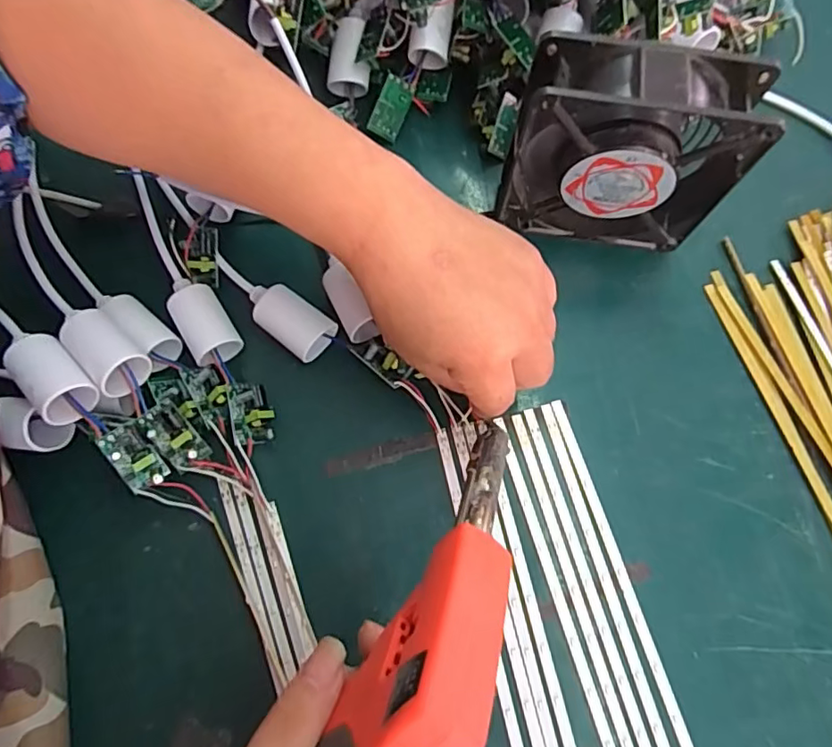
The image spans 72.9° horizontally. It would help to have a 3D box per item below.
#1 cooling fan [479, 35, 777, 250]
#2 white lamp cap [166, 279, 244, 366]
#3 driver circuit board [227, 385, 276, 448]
[{"bbox_3d":[0.115,-0.122,0.322,0.123,0.124,0.038,8,73,1],"label":"cooling fan"},{"bbox_3d":[-0.126,-0.029,0.336,0.028,0.025,0.049,-31,76,-10],"label":"white lamp cap"},{"bbox_3d":[-0.094,0.023,0.325,0.022,0.015,0.034,-10,74,-4],"label":"driver circuit board"}]

